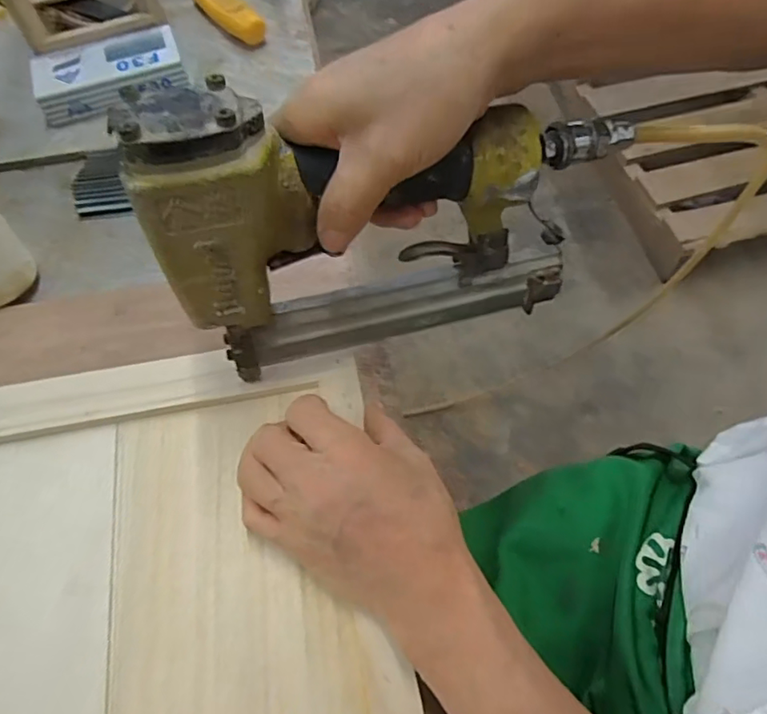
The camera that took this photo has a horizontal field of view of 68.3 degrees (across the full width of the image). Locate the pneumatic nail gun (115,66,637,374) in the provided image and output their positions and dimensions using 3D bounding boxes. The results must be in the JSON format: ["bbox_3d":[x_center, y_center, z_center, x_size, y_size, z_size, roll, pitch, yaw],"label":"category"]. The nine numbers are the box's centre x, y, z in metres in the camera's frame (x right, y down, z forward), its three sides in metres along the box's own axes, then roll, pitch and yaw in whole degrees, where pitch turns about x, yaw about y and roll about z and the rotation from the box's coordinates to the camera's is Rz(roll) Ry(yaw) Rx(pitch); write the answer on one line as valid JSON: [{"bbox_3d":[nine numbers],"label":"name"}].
[{"bbox_3d":[0.013,-0.067,0.296,0.234,0.163,0.050,-12,61,-6],"label":"pneumatic nail gun"}]

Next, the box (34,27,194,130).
[{"bbox_3d":[-0.243,-0.252,0.503,0.124,0.033,0.061,-15,61,-8],"label":"box"}]

